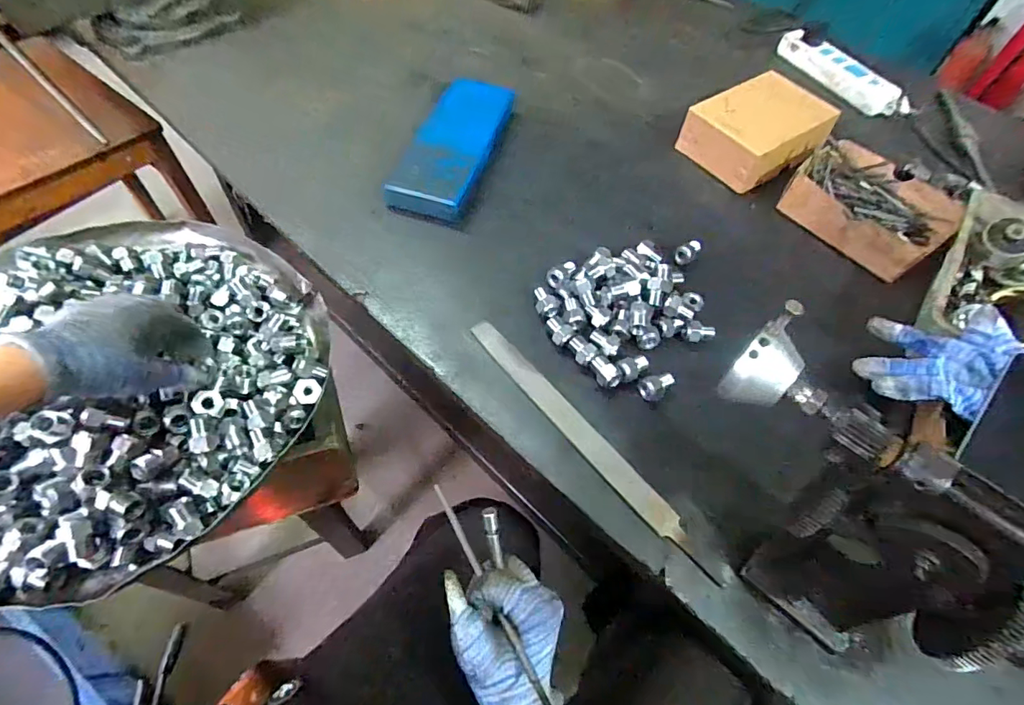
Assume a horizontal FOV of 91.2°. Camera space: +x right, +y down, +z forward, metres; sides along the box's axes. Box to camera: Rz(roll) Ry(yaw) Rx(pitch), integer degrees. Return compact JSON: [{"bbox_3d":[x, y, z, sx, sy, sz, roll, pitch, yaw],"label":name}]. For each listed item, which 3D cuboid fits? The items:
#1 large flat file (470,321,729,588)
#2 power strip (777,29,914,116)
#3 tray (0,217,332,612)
[{"bbox_3d":[0.064,0.075,0.440,0.024,0.009,0.292,-39,68,-13],"label":"large flat file"},{"bbox_3d":[0.525,-0.443,0.797,0.050,0.032,0.234,-28,65,-21],"label":"power strip"},{"bbox_3d":[-0.365,0.004,0.448,0.351,0.093,0.363,1,57,-2],"label":"tray"}]

